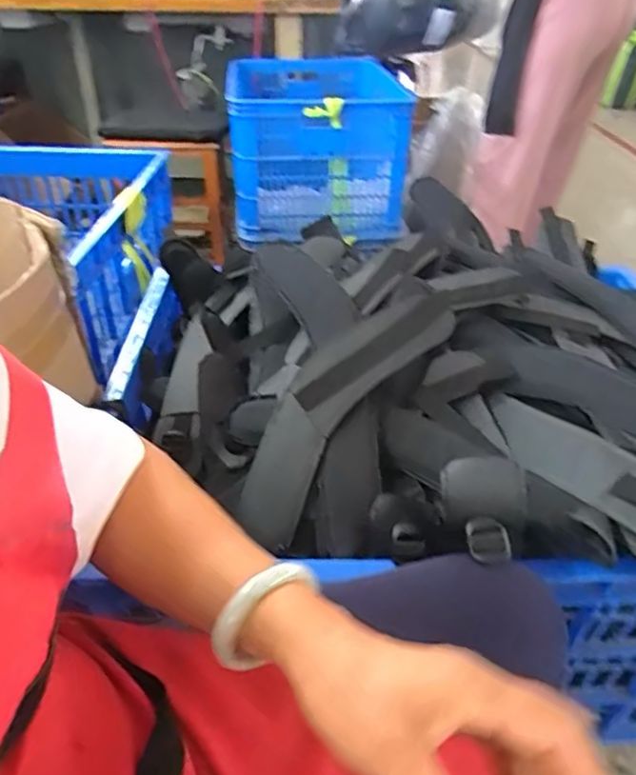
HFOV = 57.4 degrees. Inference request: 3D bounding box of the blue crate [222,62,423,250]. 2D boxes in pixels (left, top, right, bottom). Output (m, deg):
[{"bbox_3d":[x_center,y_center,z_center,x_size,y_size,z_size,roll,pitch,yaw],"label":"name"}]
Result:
[{"bbox_3d":[-0.016,-0.638,1.489,0.395,0.306,0.531,-3,38,-6],"label":"blue crate"}]

